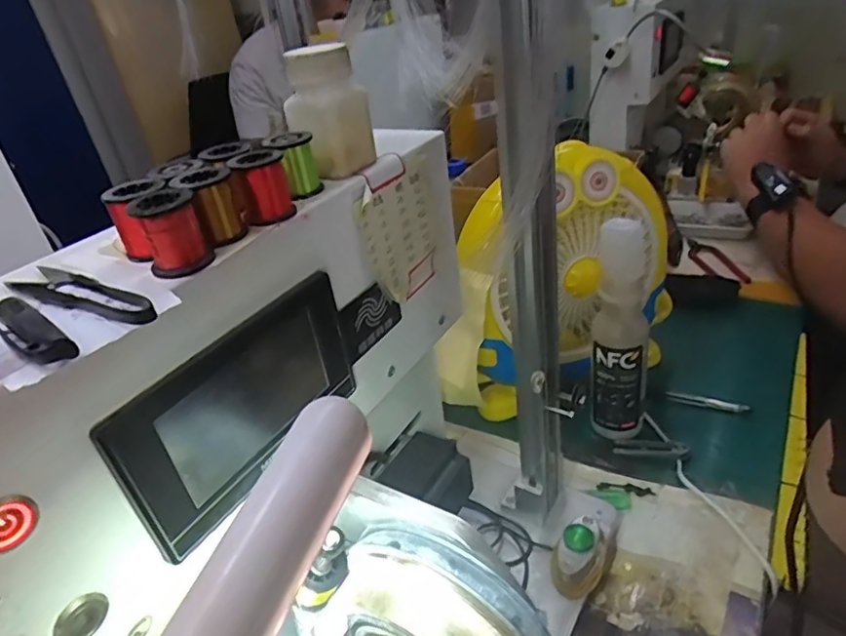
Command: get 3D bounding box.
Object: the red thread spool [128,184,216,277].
[{"bbox_3d":[-0.108,-0.036,0.240,0.025,0.033,0.021,-18,33,-14],"label":"red thread spool"}]

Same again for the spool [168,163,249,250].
[{"bbox_3d":[-0.103,-0.052,0.263,0.024,0.034,0.027,9,36,27],"label":"spool"}]

